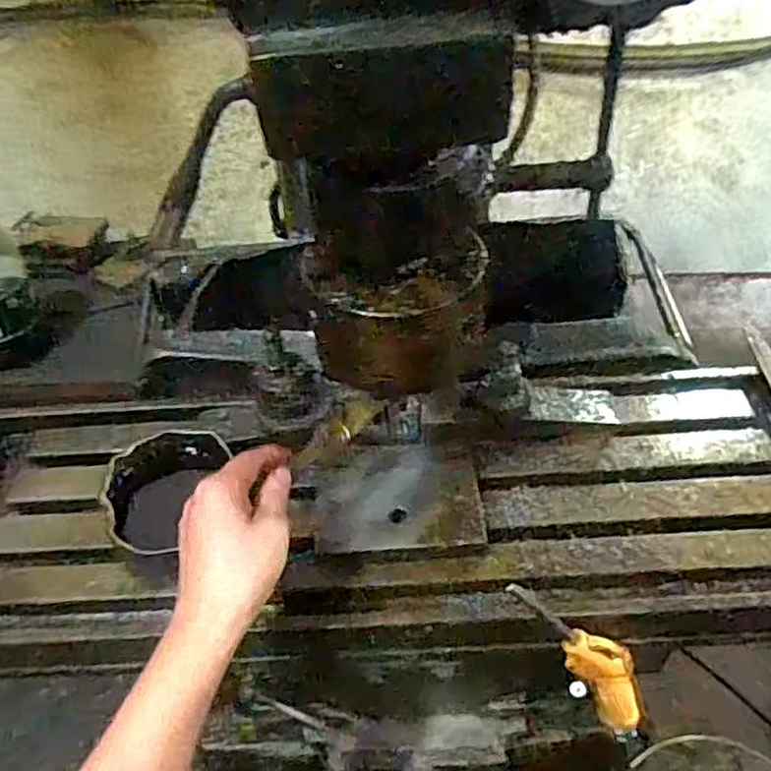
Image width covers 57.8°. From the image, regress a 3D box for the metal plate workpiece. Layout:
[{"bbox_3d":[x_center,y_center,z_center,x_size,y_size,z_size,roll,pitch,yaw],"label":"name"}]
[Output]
[{"bbox_3d":[0.010,0.087,0.550,0.127,0.008,0.084,-4,60,0],"label":"metal plate workpiece"}]

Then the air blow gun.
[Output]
[{"bbox_3d":[0.154,0.205,0.509,0.052,0.203,0.024,-13,39,28],"label":"air blow gun"}]

